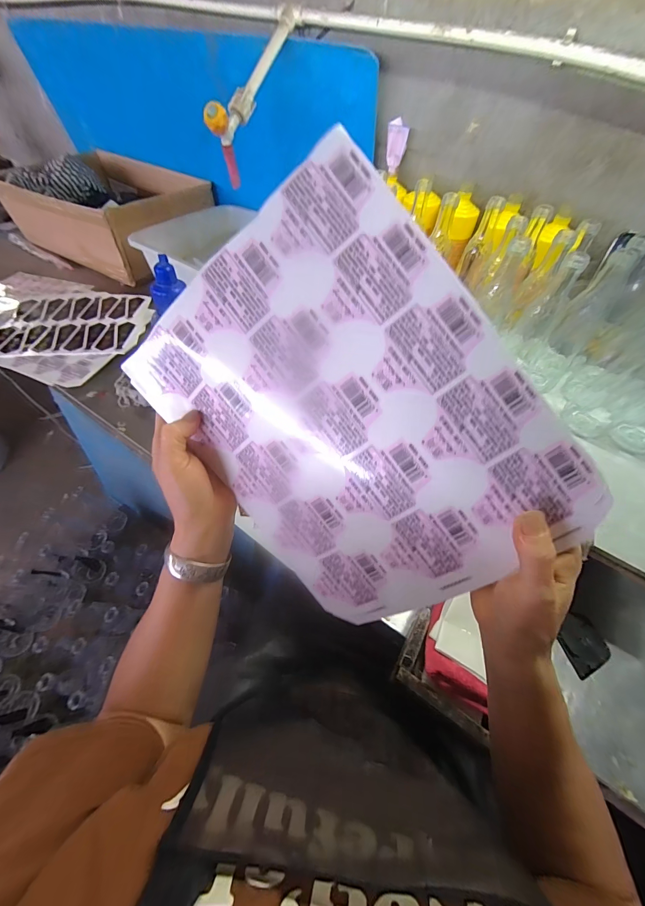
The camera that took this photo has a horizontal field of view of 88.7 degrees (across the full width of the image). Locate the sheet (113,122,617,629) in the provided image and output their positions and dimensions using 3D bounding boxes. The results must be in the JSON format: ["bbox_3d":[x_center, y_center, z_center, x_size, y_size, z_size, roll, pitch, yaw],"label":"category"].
[{"bbox_3d":[0.015,-0.019,0.250,0.235,0.017,0.303,-37,92,22],"label":"sheet"}]

